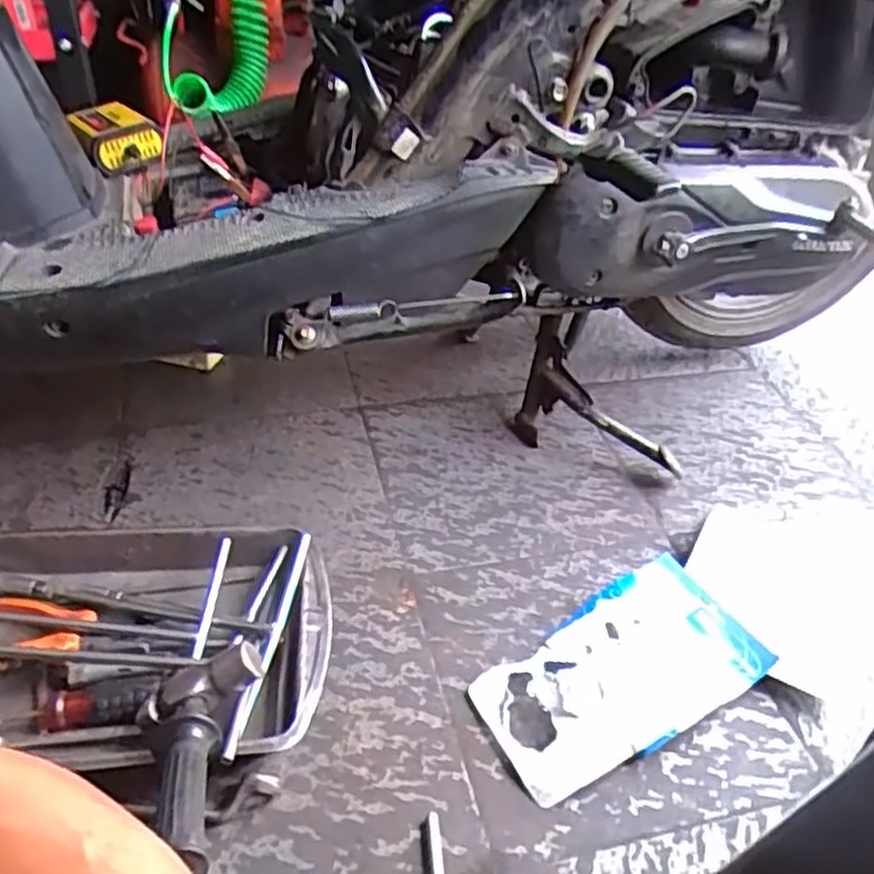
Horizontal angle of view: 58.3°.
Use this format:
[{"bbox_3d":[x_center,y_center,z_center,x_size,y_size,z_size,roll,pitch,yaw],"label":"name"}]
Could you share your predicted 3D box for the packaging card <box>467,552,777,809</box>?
[{"bbox_3d":[0.164,0.213,0.720,0.259,0.034,0.147,-19,44,-25],"label":"packaging card"}]

